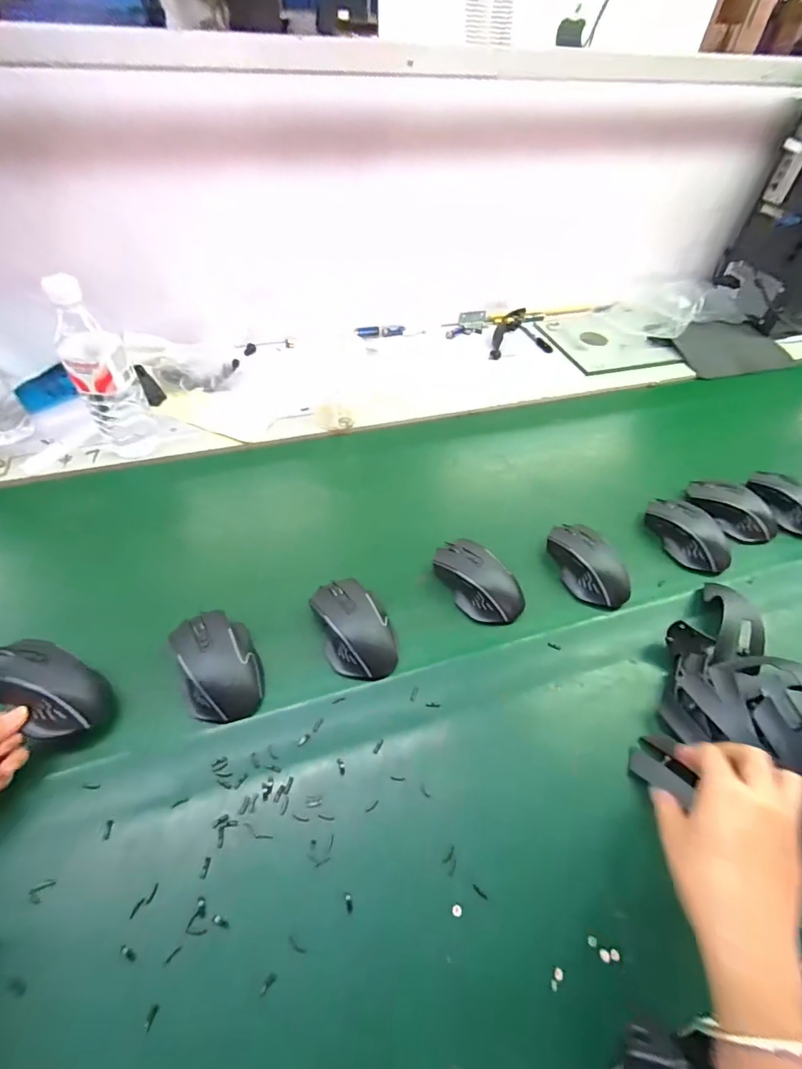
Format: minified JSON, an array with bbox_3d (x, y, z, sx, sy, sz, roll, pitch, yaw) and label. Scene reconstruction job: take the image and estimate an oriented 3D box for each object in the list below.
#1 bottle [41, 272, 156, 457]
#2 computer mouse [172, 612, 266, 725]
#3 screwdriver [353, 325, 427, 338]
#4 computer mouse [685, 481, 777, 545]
[{"bbox_3d":[-0.373,-0.197,0.593,0.070,0.222,0.058,-30,58,-25],"label":"bottle"},{"bbox_3d":[-0.178,0.123,0.456,0.069,0.034,0.109,-19,54,-18],"label":"computer mouse"},{"bbox_3d":[-0.022,-0.404,0.929,0.138,0.015,0.025,-8,51,-9],"label":"screwdriver"},{"bbox_3d":[0.444,-0.031,0.633,0.119,0.041,0.062,35,57,23],"label":"computer mouse"}]

